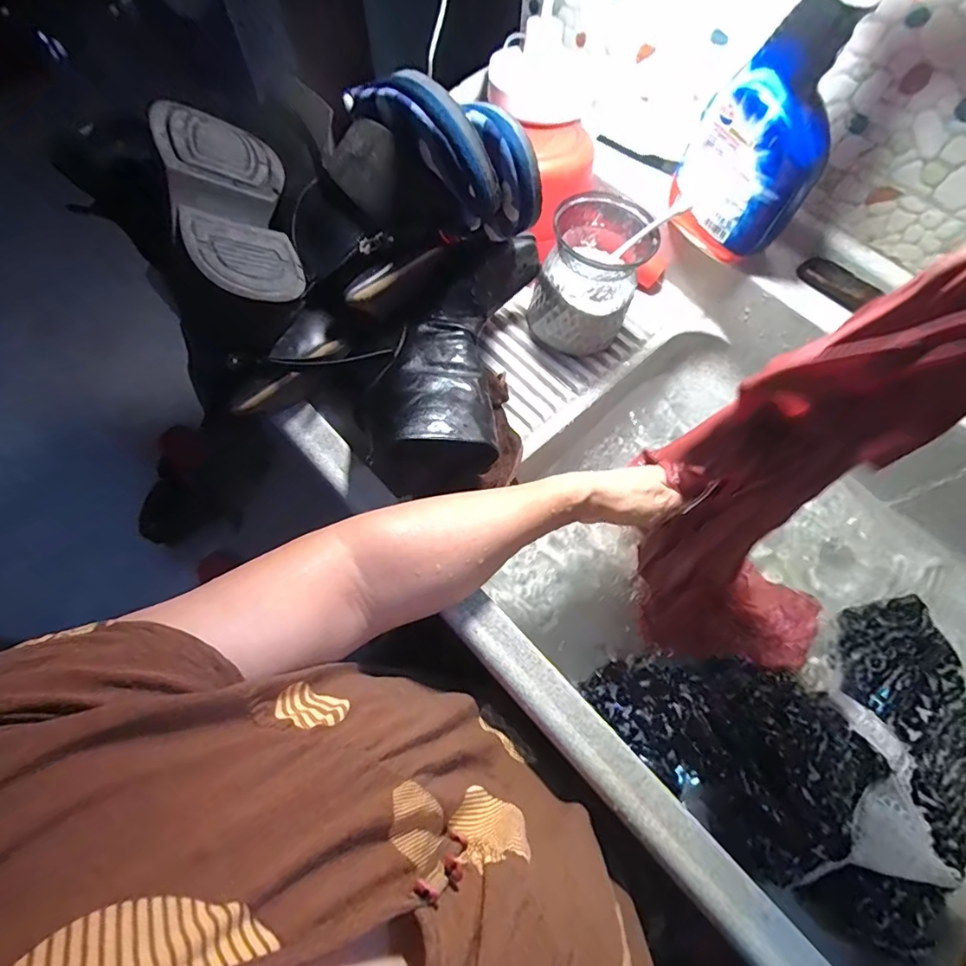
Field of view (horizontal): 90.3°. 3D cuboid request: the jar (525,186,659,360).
[{"bbox_3d":[0.112,-0.215,0.506,0.099,0.110,0.120,20,69,7],"label":"jar"}]

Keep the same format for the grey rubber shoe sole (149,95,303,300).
[{"bbox_3d":[-0.192,-0.216,0.371,0.090,0.017,0.204,-6,67,-47],"label":"grey rubber shoe sole"}]

